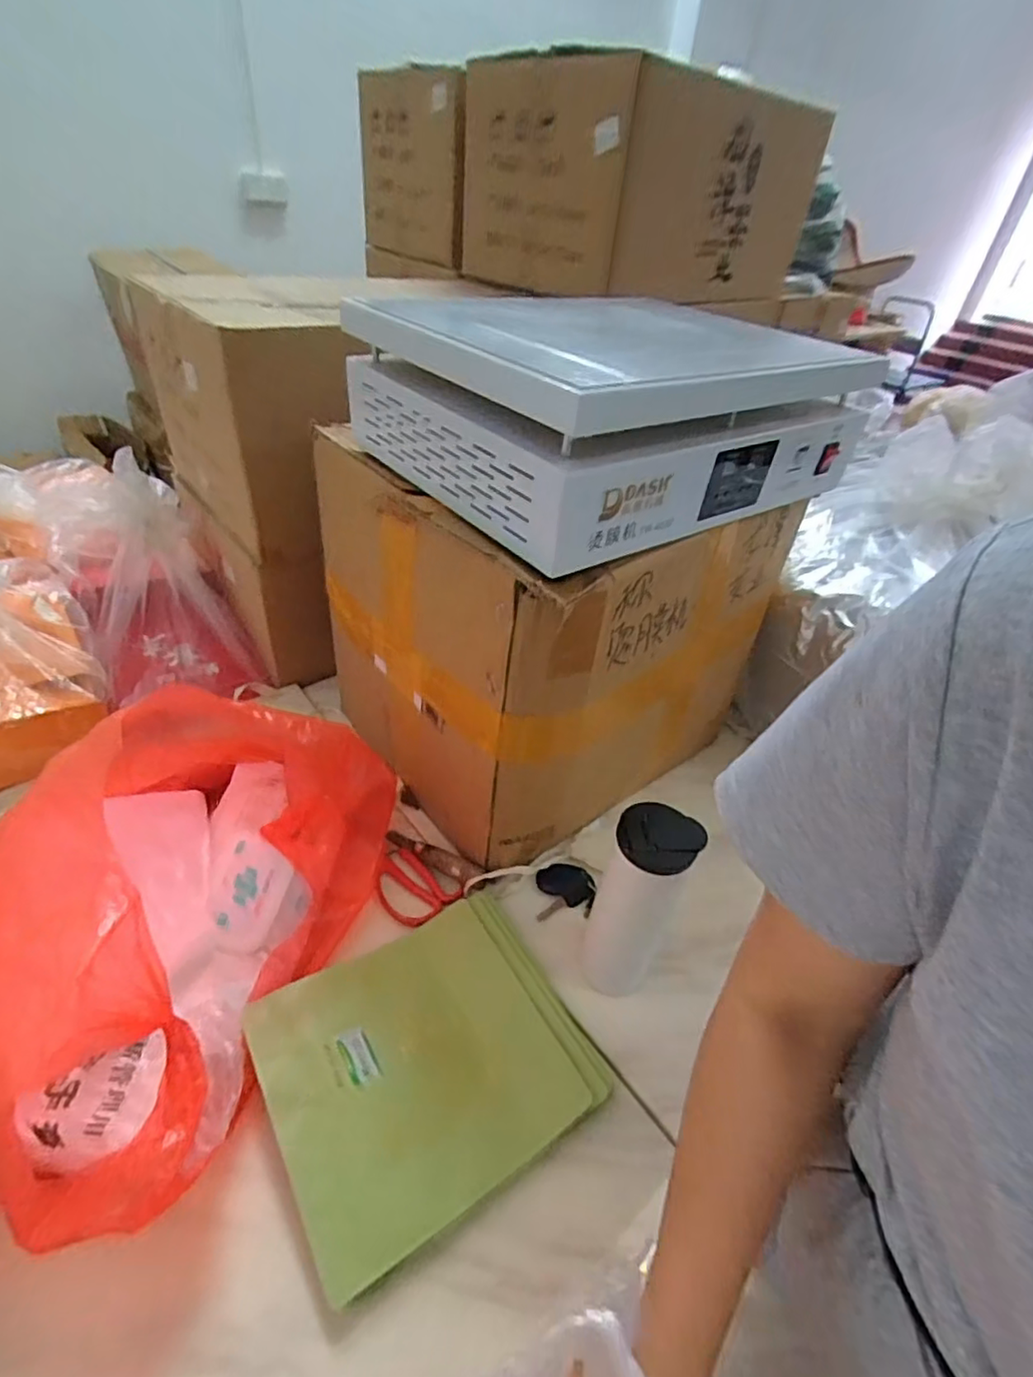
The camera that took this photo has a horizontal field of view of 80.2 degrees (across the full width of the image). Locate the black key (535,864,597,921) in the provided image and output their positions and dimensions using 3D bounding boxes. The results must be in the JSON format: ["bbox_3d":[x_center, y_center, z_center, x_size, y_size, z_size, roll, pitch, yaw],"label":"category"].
[{"bbox_3d":[0.057,0.230,0.703,0.067,0.011,0.063,1,40,-7],"label":"black key"}]

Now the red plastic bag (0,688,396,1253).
[{"bbox_3d":[-0.313,0.184,0.533,0.276,0.240,0.415,13,40,7],"label":"red plastic bag"}]

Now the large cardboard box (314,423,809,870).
[{"bbox_3d":[0.031,-0.073,0.756,0.387,0.400,0.369,-23,48,-31],"label":"large cardboard box"}]

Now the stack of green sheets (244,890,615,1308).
[{"bbox_3d":[-0.075,0.323,0.552,0.268,0.042,0.231,-20,47,-28],"label":"stack of green sheets"}]

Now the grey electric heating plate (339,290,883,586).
[{"bbox_3d":[0.099,-0.285,0.609,0.425,0.127,0.310,-24,49,-31],"label":"grey electric heating plate"}]

